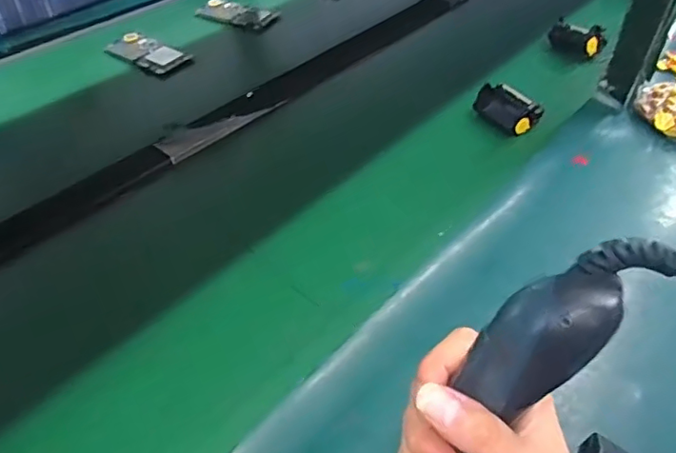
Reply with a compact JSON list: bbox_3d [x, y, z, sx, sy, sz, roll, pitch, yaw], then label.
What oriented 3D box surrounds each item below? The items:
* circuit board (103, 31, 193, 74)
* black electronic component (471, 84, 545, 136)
[{"bbox_3d":[-0.274,-0.250,0.804,0.111,0.016,0.067,25,46,18],"label":"circuit board"},{"bbox_3d":[0.212,-0.150,0.699,0.043,0.035,0.078,-33,56,-30],"label":"black electronic component"}]

